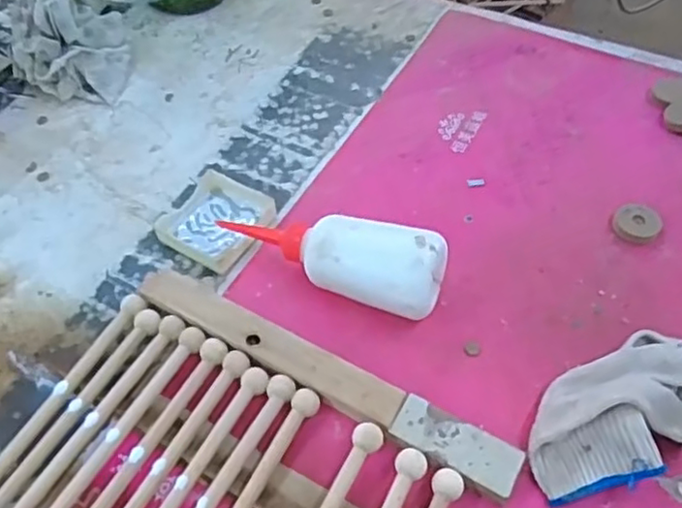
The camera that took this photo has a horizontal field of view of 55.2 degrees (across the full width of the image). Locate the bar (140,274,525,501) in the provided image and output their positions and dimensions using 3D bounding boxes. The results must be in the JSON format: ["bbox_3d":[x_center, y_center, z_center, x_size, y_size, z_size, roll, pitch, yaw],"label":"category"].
[{"bbox_3d":[-0.018,0.081,0.445,0.289,0.018,0.032,23,57,19],"label":"bar"}]

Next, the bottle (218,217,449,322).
[{"bbox_3d":[-0.011,-0.003,0.489,0.176,0.059,0.052,21,56,18],"label":"bottle"}]

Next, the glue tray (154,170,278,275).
[{"bbox_3d":[-0.105,-0.029,0.538,0.082,0.017,0.077,28,59,22],"label":"glue tray"}]

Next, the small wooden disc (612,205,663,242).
[{"bbox_3d":[0.236,-0.025,0.521,0.034,0.010,0.033,-1,52,2],"label":"small wooden disc"}]

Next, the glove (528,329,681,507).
[{"bbox_3d":[0.183,0.099,0.415,0.143,0.038,0.078,-20,54,-13],"label":"glove"}]

